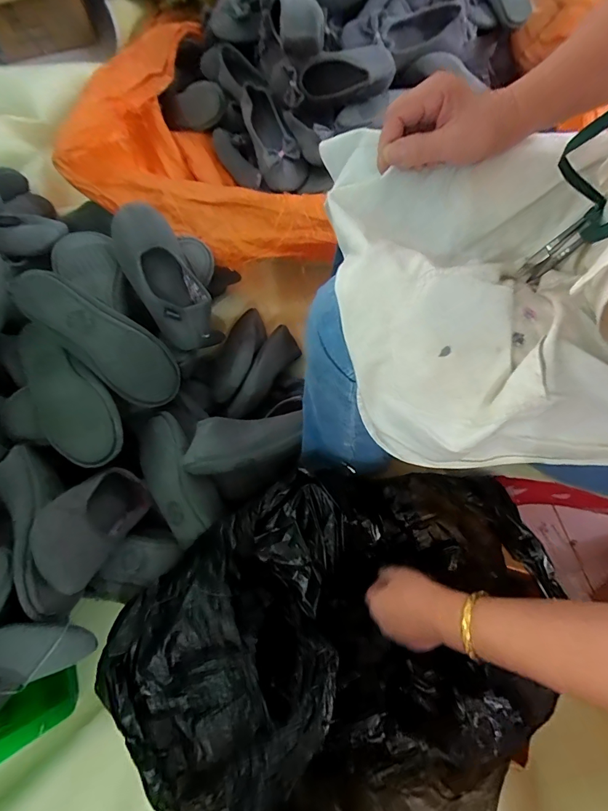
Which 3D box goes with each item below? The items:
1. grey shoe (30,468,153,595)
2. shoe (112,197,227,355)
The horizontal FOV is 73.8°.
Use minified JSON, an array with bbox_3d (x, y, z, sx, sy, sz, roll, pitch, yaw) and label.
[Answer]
[{"bbox_3d":[-0.282,0.150,0.547,0.072,0.213,0.101,0,99,0],"label":"grey shoe"},{"bbox_3d":[-0.225,-0.206,0.647,0.096,0.084,0.242,-27,72,-10],"label":"shoe"}]

